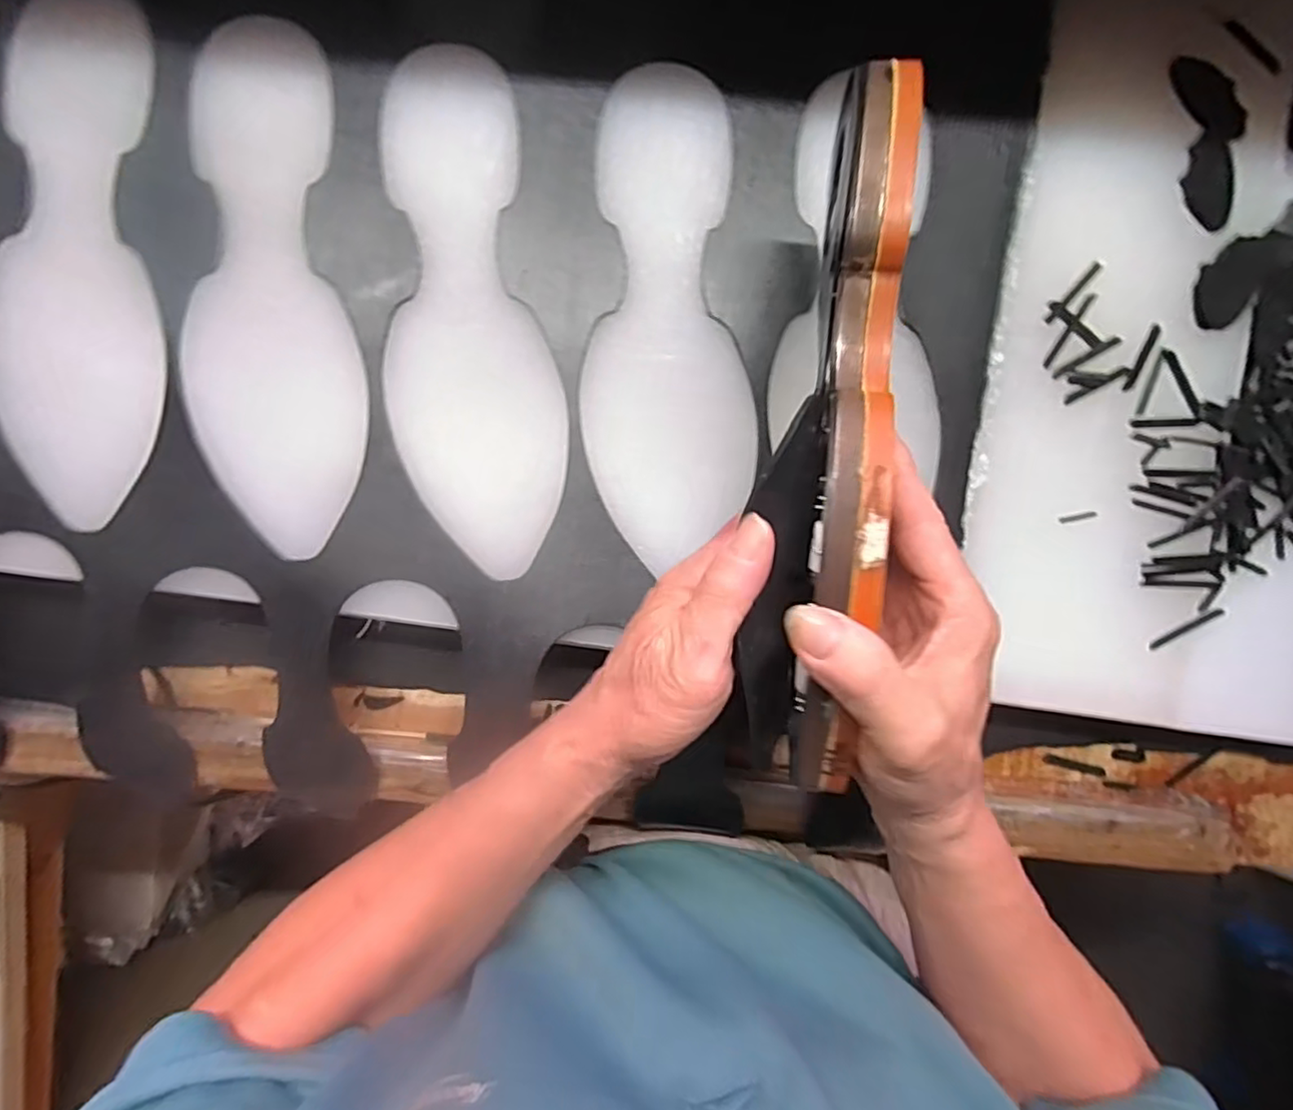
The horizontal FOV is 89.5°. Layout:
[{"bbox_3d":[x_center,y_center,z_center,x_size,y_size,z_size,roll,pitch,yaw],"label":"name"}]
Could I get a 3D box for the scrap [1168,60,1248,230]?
[{"bbox_3d":[0.326,-0.238,0.376,0.038,0.004,0.095,-8,92,-2],"label":"scrap"}]

